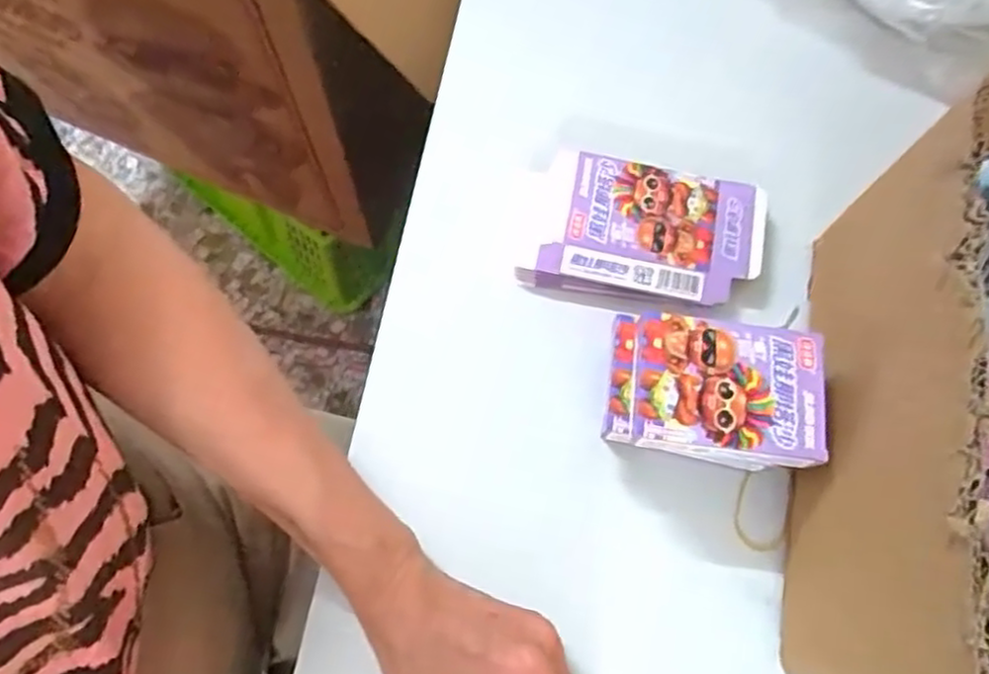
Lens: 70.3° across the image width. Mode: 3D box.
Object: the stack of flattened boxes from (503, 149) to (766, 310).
[{"bbox_3d":[0.085,-0.065,0.427,0.151,0.022,0.083,9,71,2],"label":"stack of flattened boxes"}]

